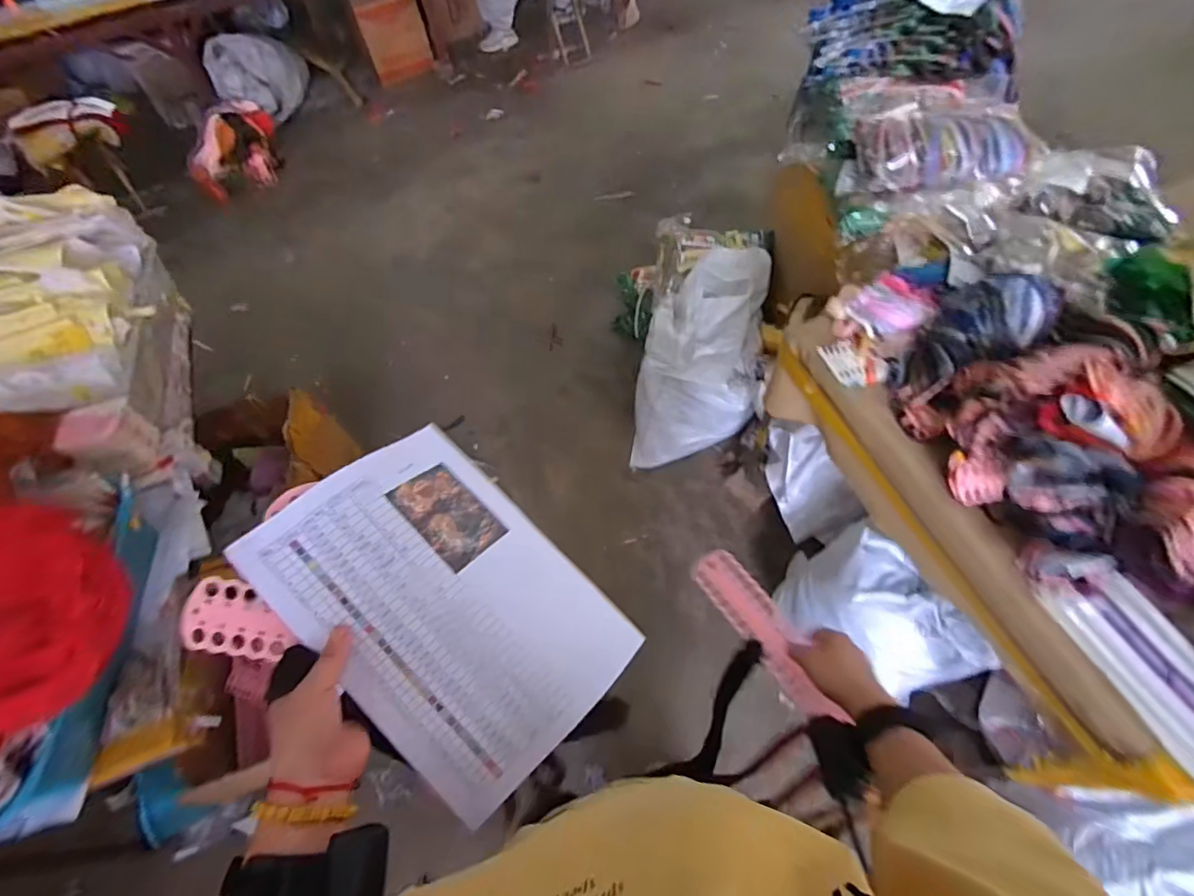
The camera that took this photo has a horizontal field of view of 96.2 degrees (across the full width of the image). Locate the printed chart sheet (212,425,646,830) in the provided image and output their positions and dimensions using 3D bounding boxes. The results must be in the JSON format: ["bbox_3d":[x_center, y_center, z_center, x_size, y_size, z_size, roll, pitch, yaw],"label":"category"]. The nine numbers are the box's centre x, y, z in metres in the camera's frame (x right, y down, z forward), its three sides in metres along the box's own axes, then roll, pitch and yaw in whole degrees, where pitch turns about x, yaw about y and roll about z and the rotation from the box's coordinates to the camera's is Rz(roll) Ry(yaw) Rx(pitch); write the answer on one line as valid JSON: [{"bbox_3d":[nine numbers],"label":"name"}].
[{"bbox_3d":[-0.125,0.132,0.465,0.286,0.038,0.202,47,66,3],"label":"printed chart sheet"}]

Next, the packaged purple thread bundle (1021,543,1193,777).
[{"bbox_3d":[0.674,0.257,0.664,0.095,0.053,0.302,-22,62,-8],"label":"packaged purple thread bundle"}]

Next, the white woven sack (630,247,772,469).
[{"bbox_3d":[0.288,-0.236,1.525,0.326,0.484,0.409,5,62,7],"label":"white woven sack"}]

